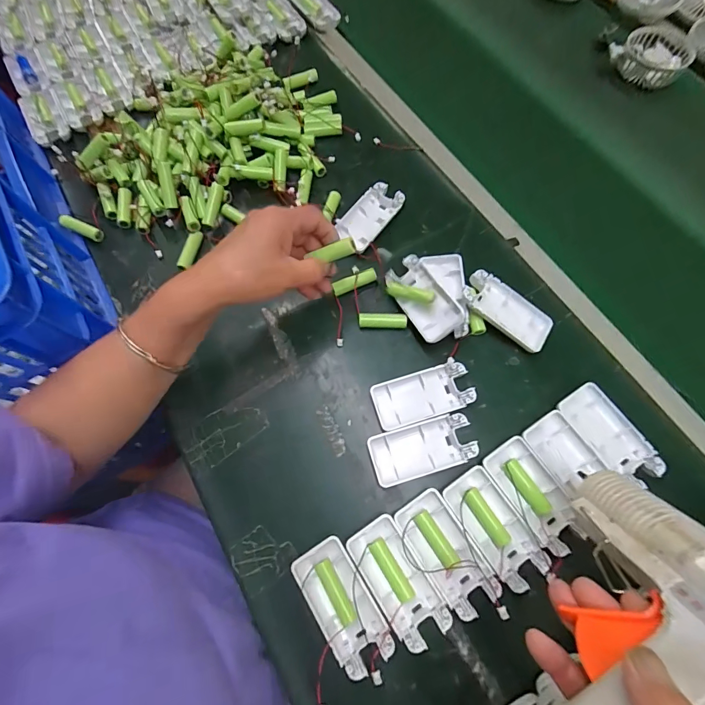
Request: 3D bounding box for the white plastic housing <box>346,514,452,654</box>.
[{"bbox_3d":[0.036,0.185,0.305,0.044,0.016,0.092,-31,73,-11],"label":"white plastic housing"}]

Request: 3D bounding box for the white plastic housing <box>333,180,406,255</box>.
[{"bbox_3d":[0.020,-0.158,0.428,0.042,0.012,0.089,37,74,12],"label":"white plastic housing"}]

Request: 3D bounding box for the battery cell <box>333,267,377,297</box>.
[{"bbox_3d":[0.001,-0.075,0.395,0.047,0.017,0.013,-21,72,-8],"label":"battery cell"}]

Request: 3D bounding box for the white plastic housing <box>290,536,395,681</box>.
[{"bbox_3d":[-0.008,0.201,0.299,0.044,0.016,0.092,-32,73,-11],"label":"white plastic housing"}]

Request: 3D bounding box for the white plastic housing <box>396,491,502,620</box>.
[{"bbox_3d":[0.077,0.164,0.307,0.043,0.022,0.091,-32,73,-11],"label":"white plastic housing"}]

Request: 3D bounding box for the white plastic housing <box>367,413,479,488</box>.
[{"bbox_3d":[0.063,0.088,0.341,0.093,0.015,0.044,-15,71,-6],"label":"white plastic housing"}]

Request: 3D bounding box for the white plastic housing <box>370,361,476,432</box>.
[{"bbox_3d":[0.067,0.042,0.358,0.092,0.016,0.044,-16,71,-6],"label":"white plastic housing"}]

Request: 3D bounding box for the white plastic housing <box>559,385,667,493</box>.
[{"bbox_3d":[0.233,0.075,0.337,0.045,0.013,0.092,-34,74,-12],"label":"white plastic housing"}]

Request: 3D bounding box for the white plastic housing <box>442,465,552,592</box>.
[{"bbox_3d":[0.119,0.148,0.315,0.045,0.013,0.093,-31,73,-11],"label":"white plastic housing"}]

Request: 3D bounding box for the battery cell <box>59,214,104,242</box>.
[{"bbox_3d":[-0.312,-0.143,0.431,0.049,0.013,0.014,24,71,-6],"label":"battery cell"}]

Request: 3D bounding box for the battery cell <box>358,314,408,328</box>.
[{"bbox_3d":[0.031,-0.032,0.386,0.049,0.015,0.013,2,70,1],"label":"battery cell"}]

